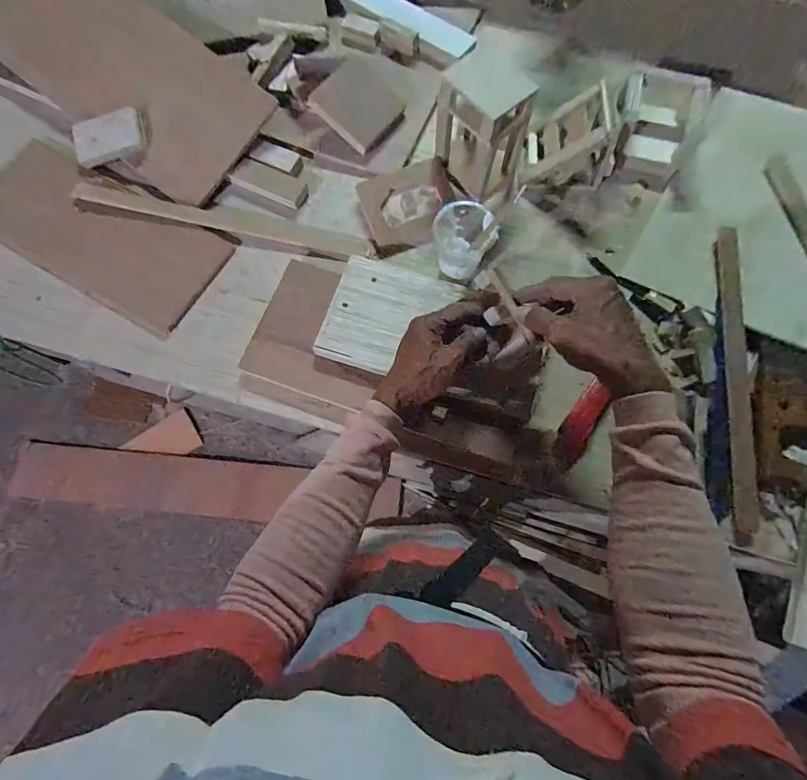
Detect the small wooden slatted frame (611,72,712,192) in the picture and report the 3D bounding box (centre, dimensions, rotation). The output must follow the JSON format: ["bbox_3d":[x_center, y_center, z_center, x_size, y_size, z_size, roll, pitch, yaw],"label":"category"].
[{"bbox_3d":[0.342,-0.361,0.570,0.108,0.073,0.137,14,75,3],"label":"small wooden slatted frame"}]

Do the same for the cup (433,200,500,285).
[{"bbox_3d":[0.071,-0.177,0.507,0.063,0.097,0.076,-16,76,-5],"label":"cup"}]

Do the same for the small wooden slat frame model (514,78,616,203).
[{"bbox_3d":[0.214,-0.330,0.543,0.121,0.084,0.104,-15,76,-5],"label":"small wooden slat frame model"}]

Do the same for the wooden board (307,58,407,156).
[{"bbox_3d":[-0.061,-0.398,0.579,0.105,0.009,0.100,37,82,-16],"label":"wooden board"}]

